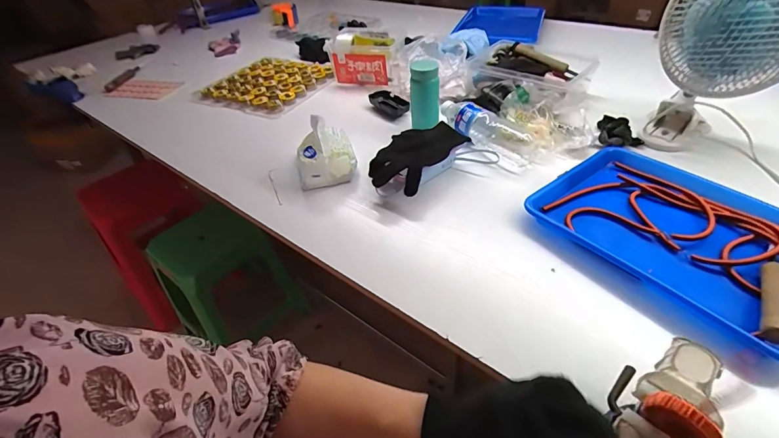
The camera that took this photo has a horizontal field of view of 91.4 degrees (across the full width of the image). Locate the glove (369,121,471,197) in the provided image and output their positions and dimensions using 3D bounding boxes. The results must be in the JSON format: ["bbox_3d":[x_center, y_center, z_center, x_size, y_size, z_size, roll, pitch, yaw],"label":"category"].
[{"bbox_3d":[0.044,-0.111,0.646,0.105,0.031,0.186,26,50,30],"label":"glove"}]

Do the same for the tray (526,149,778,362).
[{"bbox_3d":[0.390,0.012,0.515,0.249,0.029,0.332,-31,46,-25],"label":"tray"}]

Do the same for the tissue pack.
[{"bbox_3d":[-0.115,-0.121,0.677,0.102,0.099,0.107,-12,42,-6],"label":"tissue pack"}]

